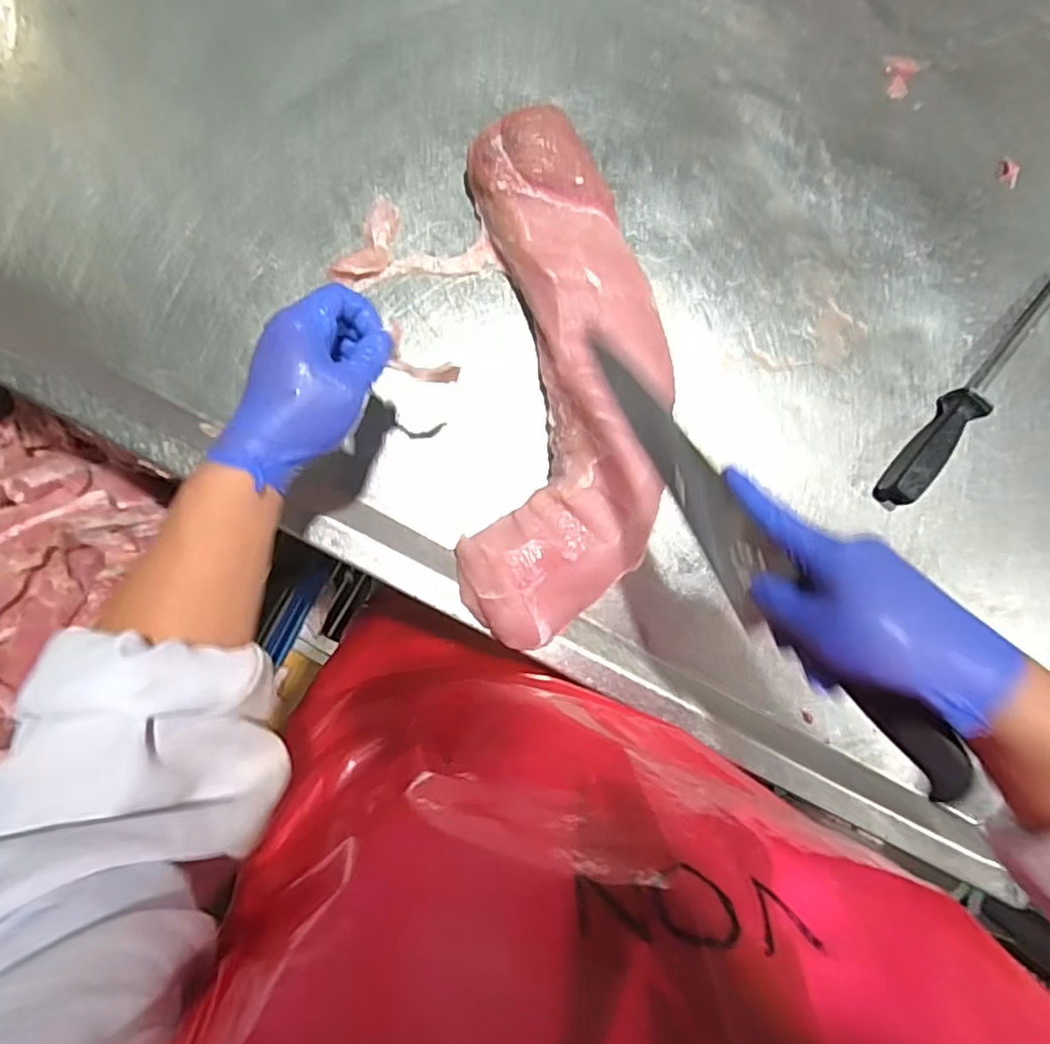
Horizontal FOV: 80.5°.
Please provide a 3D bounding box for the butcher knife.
[{"bbox_3d":[0.132,0.015,0.388,0.039,0.033,0.335,-32,67,-5],"label":"butcher knife"}]

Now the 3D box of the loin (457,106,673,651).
[{"bbox_3d":[0.037,-0.119,0.536,0.168,0.061,0.430,2,89,-5],"label":"loin"}]

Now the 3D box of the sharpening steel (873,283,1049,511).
[{"bbox_3d":[0.457,-0.172,0.580,0.028,0.035,0.385,39,86,-3],"label":"sharpening steel"}]

